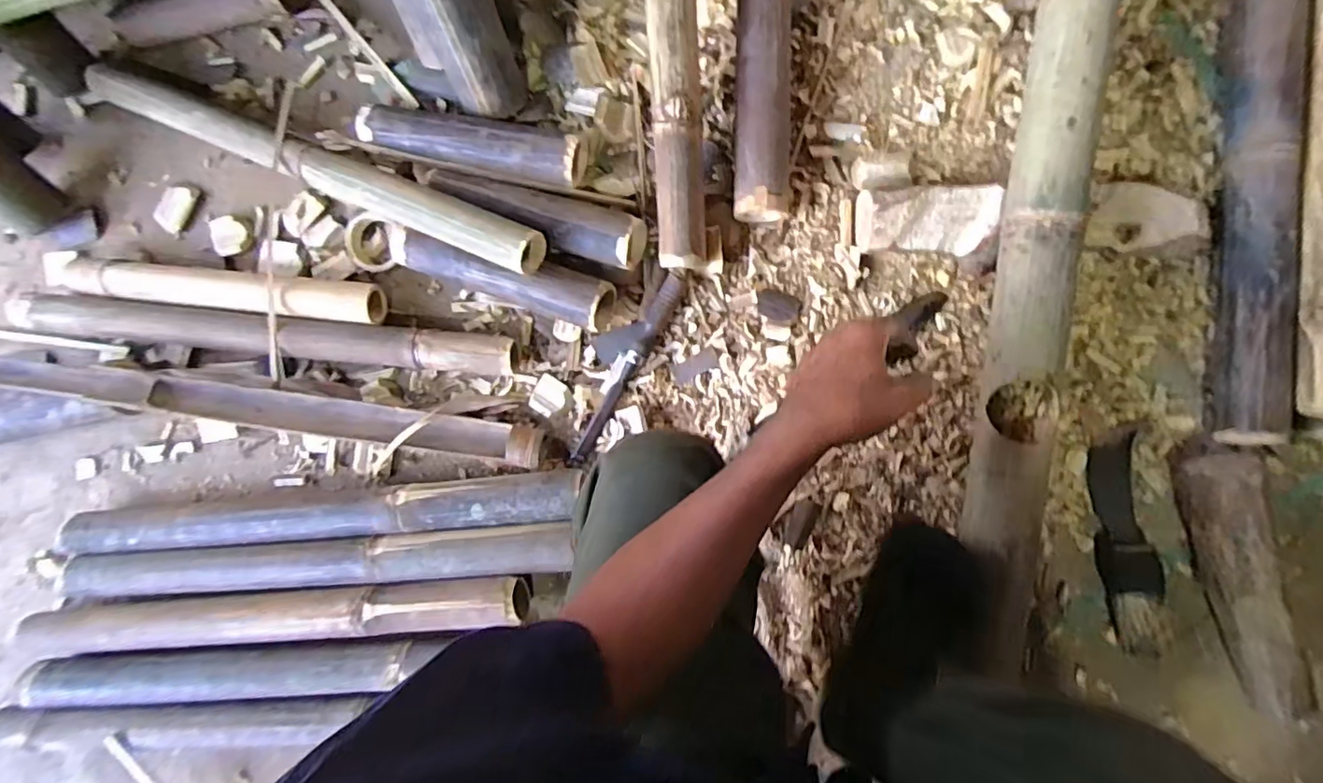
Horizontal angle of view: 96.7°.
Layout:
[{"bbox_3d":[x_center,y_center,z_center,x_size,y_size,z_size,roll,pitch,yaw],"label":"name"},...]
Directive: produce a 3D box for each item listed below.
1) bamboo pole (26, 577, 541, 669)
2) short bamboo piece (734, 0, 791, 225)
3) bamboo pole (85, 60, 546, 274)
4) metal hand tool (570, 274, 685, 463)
[{"bbox_3d":[-0.476,0.268,0.682,0.663,0.051,0.054,-7,87,5],"label":"bamboo pole"},{"bbox_3d":[0.113,-0.324,0.657,0.058,0.068,0.264,1,88,6],"label":"short bamboo piece"},{"bbox_3d":[-0.422,-0.272,0.686,0.627,0.054,0.056,23,90,6],"label":"bamboo pole"},{"bbox_3d":[-0.042,-0.024,0.686,0.023,0.023,0.244,30,92,6],"label":"metal hand tool"}]

